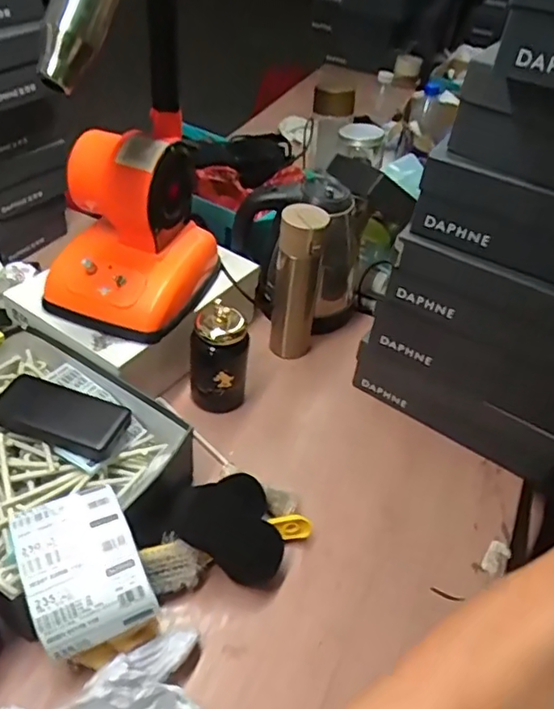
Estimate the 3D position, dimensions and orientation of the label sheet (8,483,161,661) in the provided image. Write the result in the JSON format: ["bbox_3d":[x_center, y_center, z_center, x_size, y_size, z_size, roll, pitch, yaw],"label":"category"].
[{"bbox_3d":[-0.190,0.208,0.575,0.106,0.066,0.149,-19,49,-24],"label":"label sheet"}]

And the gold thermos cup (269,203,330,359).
[{"bbox_3d":[0.029,-0.100,0.861,0.063,0.236,0.068,4,44,-3],"label":"gold thermos cup"}]

